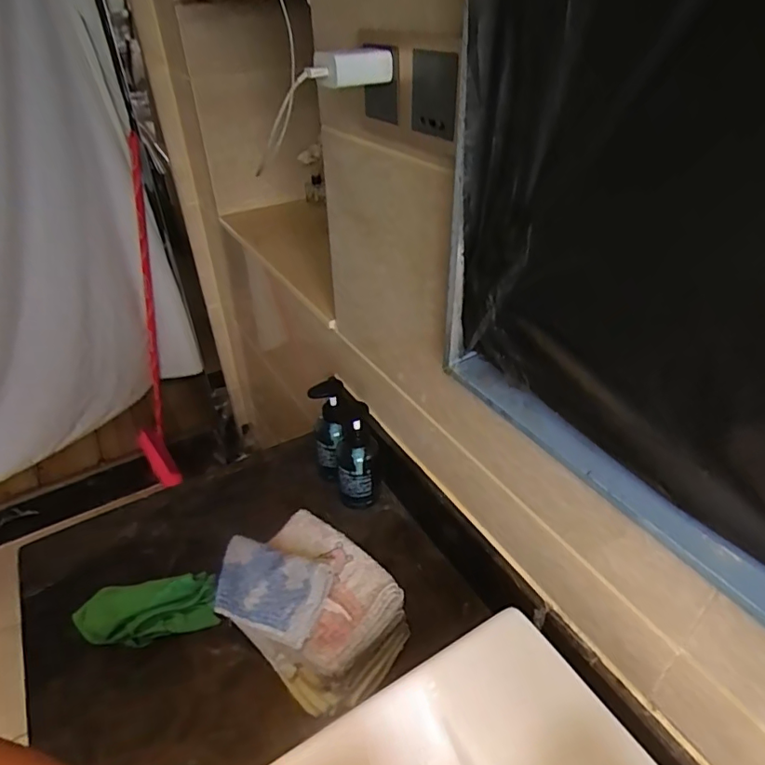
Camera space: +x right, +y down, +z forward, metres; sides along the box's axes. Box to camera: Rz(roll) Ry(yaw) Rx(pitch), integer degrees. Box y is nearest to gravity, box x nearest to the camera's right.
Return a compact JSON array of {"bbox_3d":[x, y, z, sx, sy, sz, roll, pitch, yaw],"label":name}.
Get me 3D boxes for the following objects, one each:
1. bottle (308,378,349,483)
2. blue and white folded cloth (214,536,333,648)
[{"bbox_3d":[-0.075,0.079,0.792,0.053,0.170,0.051,-1,37,1],"label":"bottle"},{"bbox_3d":[-0.122,0.224,0.568,0.124,0.021,0.083,8,55,19],"label":"blue and white folded cloth"}]

